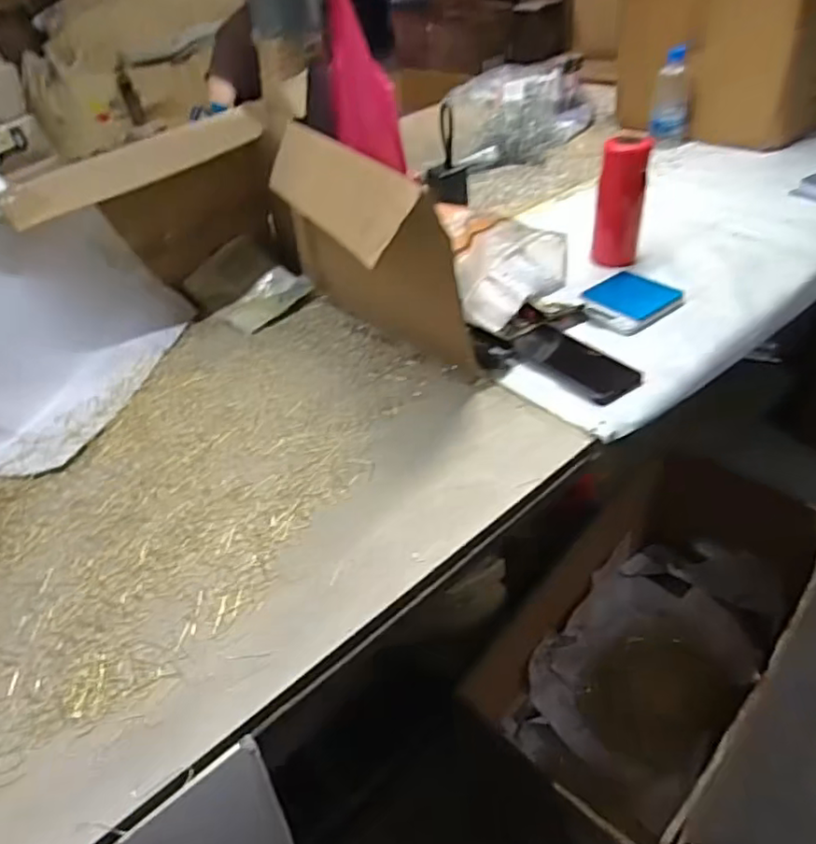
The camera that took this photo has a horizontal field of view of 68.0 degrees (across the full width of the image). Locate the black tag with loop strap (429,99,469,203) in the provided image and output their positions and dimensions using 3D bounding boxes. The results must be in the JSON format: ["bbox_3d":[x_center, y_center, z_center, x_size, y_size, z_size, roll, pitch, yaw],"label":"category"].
[{"bbox_3d":[0.063,-0.425,0.971,0.061,0.144,0.036,-4,40,6],"label":"black tag with loop strap"}]

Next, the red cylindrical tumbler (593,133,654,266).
[{"bbox_3d":[0.313,-0.330,0.900,0.068,0.176,0.070,6,42,17],"label":"red cylindrical tumbler"}]

